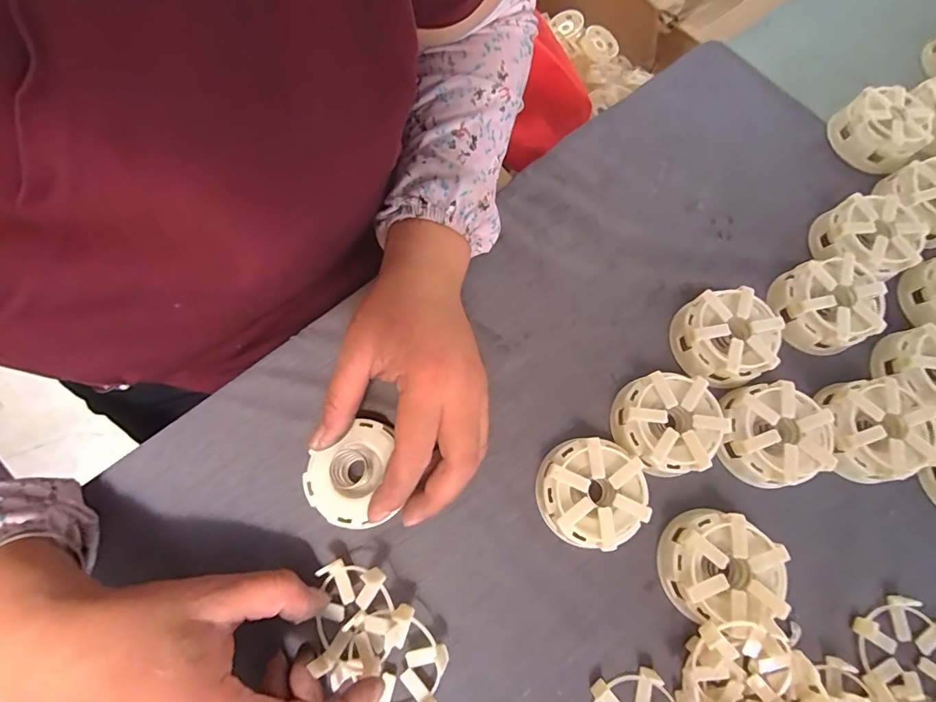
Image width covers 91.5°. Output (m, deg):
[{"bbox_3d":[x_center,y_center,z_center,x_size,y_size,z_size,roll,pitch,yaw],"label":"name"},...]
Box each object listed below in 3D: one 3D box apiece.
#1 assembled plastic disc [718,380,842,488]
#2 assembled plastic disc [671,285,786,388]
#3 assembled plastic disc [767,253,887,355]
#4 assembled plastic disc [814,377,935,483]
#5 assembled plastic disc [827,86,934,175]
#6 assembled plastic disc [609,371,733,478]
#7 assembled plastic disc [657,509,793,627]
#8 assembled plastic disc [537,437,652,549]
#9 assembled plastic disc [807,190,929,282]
[{"bbox_3d":[0.198,0.055,0.299,0.066,0.031,0.060,1,73,-2],"label":"assembled plastic disc"},{"bbox_3d":[0.179,-0.009,0.317,0.066,0.030,0.062,1,73,-2],"label":"assembled plastic disc"},{"bbox_3d":[0.252,-0.032,0.327,0.066,0.032,0.065,1,73,-2],"label":"assembled plastic disc"},{"bbox_3d":[0.267,0.051,0.303,0.064,0.033,0.063,1,73,-2],"label":"assembled plastic disc"},{"bbox_3d":[0.341,-0.183,0.378,0.064,0.036,0.065,1,73,-2],"label":"assembled plastic disc"},{"bbox_3d":[0.130,0.048,0.298,0.064,0.031,0.063,1,73,-2],"label":"assembled plastic disc"},{"bbox_3d":[0.150,0.128,0.274,0.060,0.031,0.058,1,73,-2],"label":"assembled plastic disc"},{"bbox_3d":[0.077,0.089,0.284,0.063,0.029,0.061,1,73,-2],"label":"assembled plastic disc"},{"bbox_3d":[0.300,-0.084,0.343,0.061,0.028,0.059,1,73,-2],"label":"assembled plastic disc"}]

